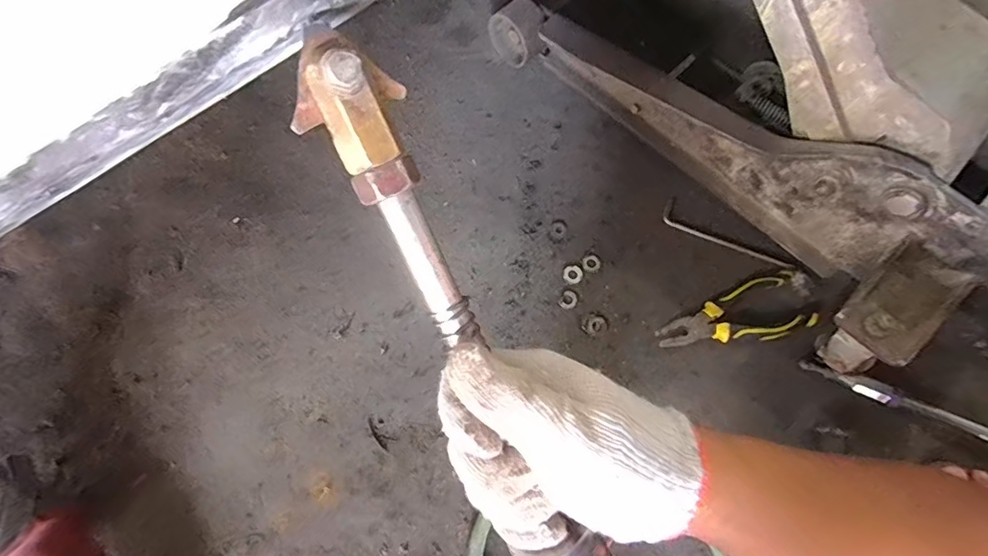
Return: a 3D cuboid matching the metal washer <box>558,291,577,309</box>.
[{"bbox_3d":[0.093,0.027,0.615,0.021,0.004,0.025,35,72,10],"label":"metal washer"}]

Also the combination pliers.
[{"bbox_3d":[0.295,0.052,0.598,0.195,0.026,0.073,-19,72,-9],"label":"combination pliers"}]

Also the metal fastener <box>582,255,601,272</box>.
[{"bbox_3d":[0.125,-0.019,0.632,0.022,0.004,0.024,-2,70,-4],"label":"metal fastener"}]

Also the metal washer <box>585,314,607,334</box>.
[{"bbox_3d":[0.125,0.056,0.599,0.026,0.004,0.025,1,70,-3],"label":"metal washer"}]

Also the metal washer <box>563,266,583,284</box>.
[{"bbox_3d":[0.101,-0.005,0.624,0.024,0.004,0.024,7,70,0],"label":"metal washer"}]

